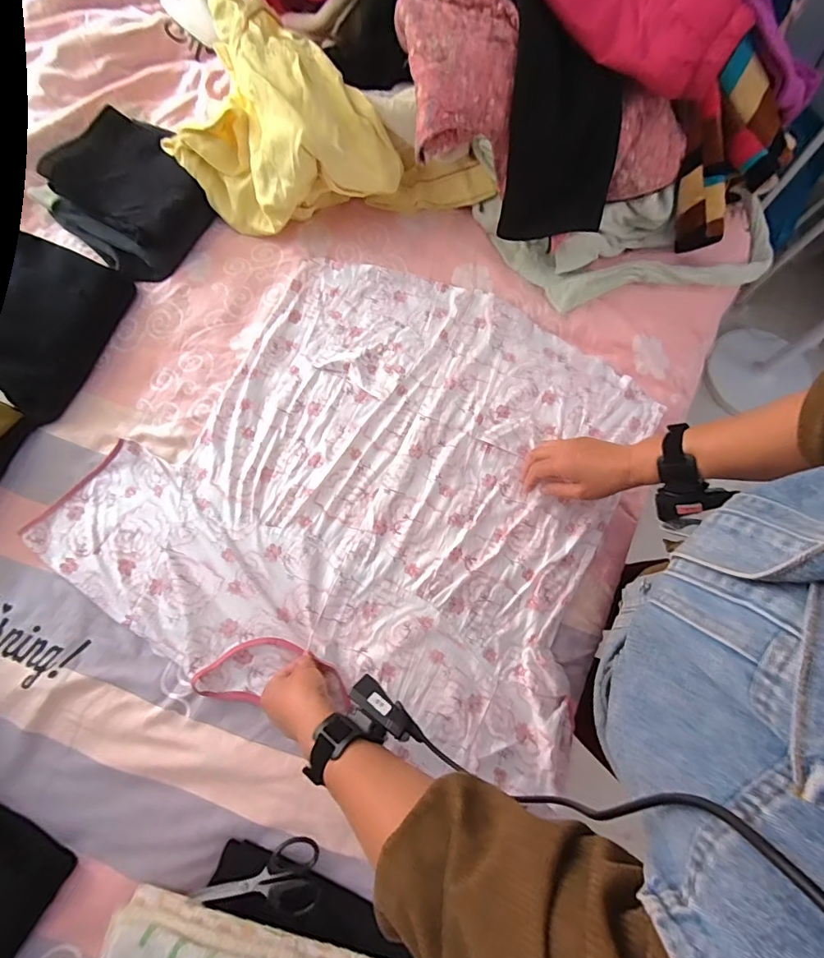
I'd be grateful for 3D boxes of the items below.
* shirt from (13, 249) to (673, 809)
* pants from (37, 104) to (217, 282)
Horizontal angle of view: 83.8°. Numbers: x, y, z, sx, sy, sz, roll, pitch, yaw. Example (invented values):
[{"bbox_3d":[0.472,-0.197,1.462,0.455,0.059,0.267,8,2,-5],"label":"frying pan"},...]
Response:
[{"bbox_3d":[-0.044,-0.004,0.625,0.657,0.025,0.619,28,75,7],"label":"shirt"},{"bbox_3d":[-0.427,-0.438,0.711,0.230,0.073,0.207,39,77,9],"label":"pants"}]

